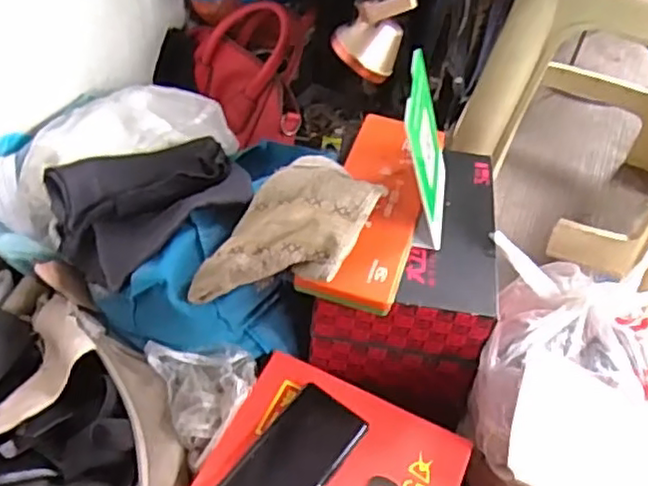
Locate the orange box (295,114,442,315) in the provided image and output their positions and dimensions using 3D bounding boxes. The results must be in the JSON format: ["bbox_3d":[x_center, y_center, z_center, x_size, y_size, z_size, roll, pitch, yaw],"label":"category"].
[{"bbox_3d":[0.051,-0.035,0.665,0.086,0.023,0.242,16,50,8],"label":"orange box"}]

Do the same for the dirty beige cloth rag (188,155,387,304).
[{"bbox_3d":[-0.033,-0.009,0.623,0.120,0.031,0.179,25,70,36],"label":"dirty beige cloth rag"}]

